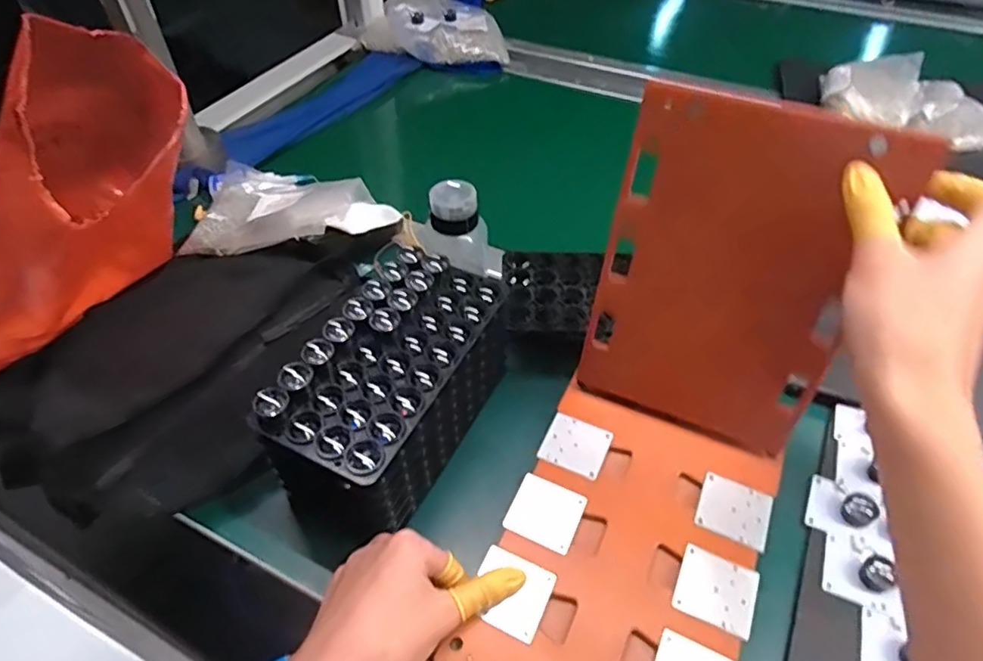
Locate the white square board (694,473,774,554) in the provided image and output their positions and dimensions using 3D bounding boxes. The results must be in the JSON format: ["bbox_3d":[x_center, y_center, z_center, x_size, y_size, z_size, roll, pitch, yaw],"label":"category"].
[{"bbox_3d":[0.173,0.128,0.414,0.047,0.005,0.045,21,52,18],"label":"white square board"}]

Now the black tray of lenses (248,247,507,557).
[{"bbox_3d":[-0.073,0.047,0.448,0.101,0.115,0.202,23,52,19],"label":"black tray of lenses"}]

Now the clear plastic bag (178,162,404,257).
[{"bbox_3d":[-0.221,-0.145,0.666,0.226,0.041,0.151,-3,48,-2],"label":"clear plastic bag"}]

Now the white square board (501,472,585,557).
[{"bbox_3d":[0.039,0.128,0.412,0.048,0.004,0.045,20,52,17],"label":"white square board"}]

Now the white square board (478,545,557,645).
[{"bbox_3d":[0.012,0.169,0.376,0.048,0.004,0.046,21,52,16],"label":"white square board"}]

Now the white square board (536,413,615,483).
[{"bbox_3d":[0.065,0.089,0.449,0.047,0.004,0.046,20,52,18],"label":"white square board"}]

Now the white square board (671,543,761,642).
[{"bbox_3d":[0.146,0.168,0.378,0.047,0.004,0.046,21,52,18],"label":"white square board"}]

